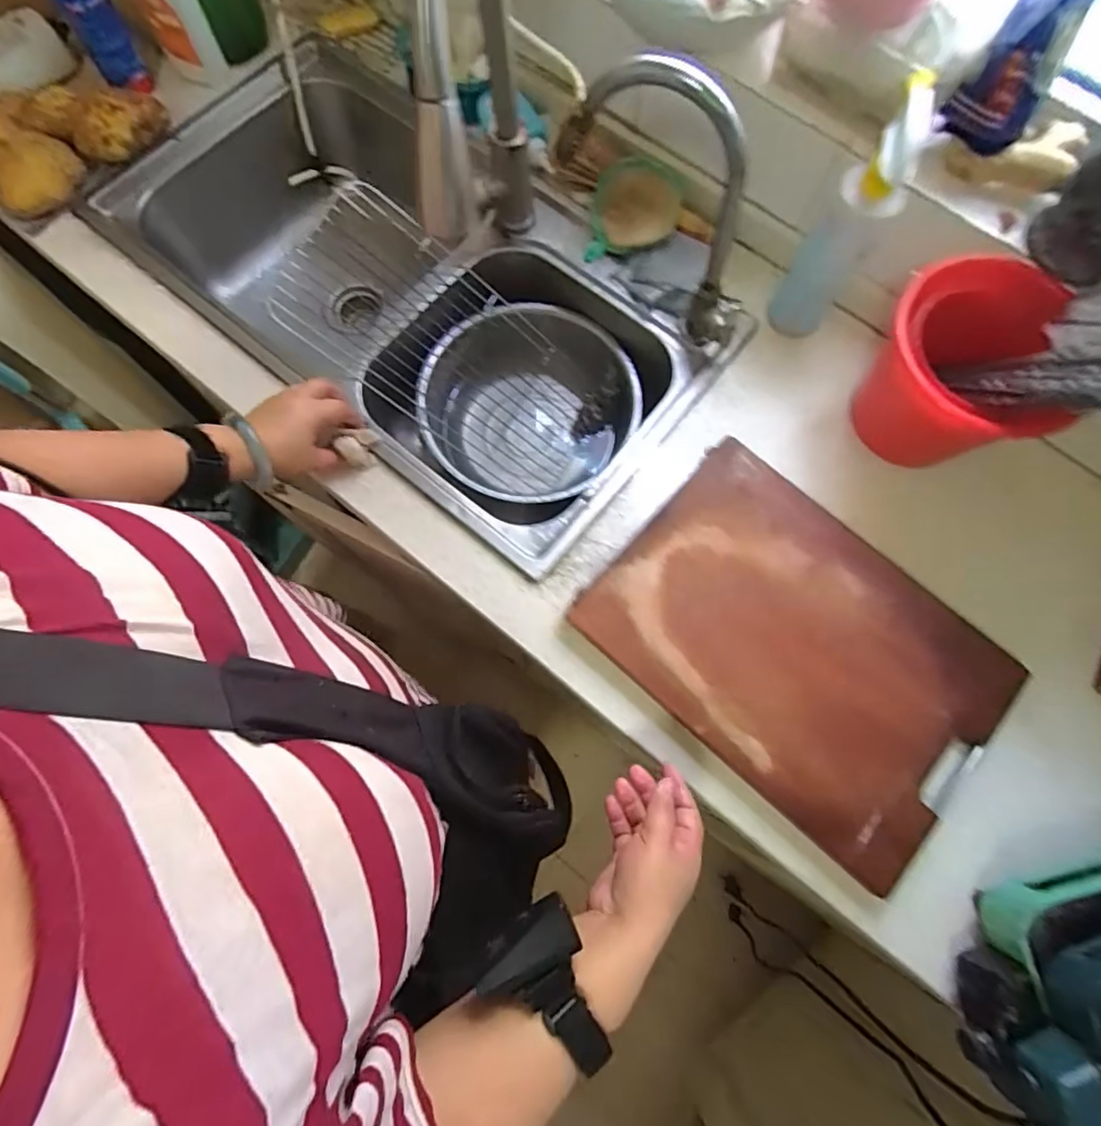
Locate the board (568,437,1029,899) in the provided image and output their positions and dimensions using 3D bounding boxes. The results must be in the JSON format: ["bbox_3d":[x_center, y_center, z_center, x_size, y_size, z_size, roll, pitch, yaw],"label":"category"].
[{"bbox_3d":[0.251,0.085,0.583,0.387,0.020,0.275,42,79,9],"label":"board"}]

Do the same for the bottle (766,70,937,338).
[{"bbox_3d":[0.316,-0.354,0.602,0.060,0.240,0.085,34,76,7],"label":"bottle"}]

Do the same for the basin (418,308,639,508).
[{"bbox_3d":[-0.026,-0.208,0.785,0.273,0.107,0.281,0,74,-2],"label":"basin"}]

